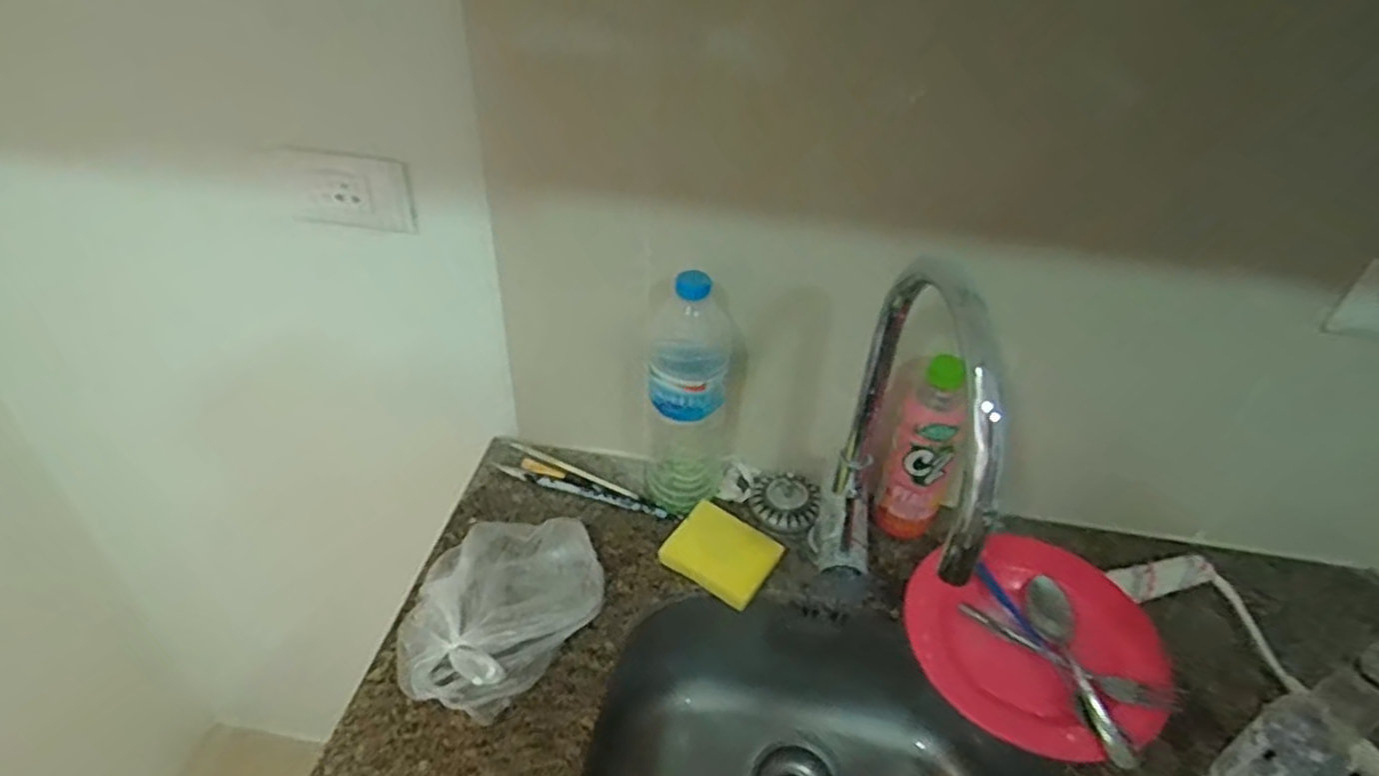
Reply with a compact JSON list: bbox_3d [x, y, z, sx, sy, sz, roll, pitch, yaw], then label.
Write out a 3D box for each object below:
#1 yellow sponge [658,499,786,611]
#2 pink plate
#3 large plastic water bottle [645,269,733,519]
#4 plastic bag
[{"bbox_3d":[0.032,0.160,0.750,0.102,0.036,0.075,25,44,24],"label":"yellow sponge"},{"bbox_3d":[0.307,0.221,0.685,0.211,0.033,0.213,2,39,-1],"label":"pink plate"},{"bbox_3d":[0.000,-0.001,0.760,0.078,0.273,0.093,3,39,0],"label":"large plastic water bottle"},{"bbox_3d":[-0.169,0.194,0.697,0.157,0.037,0.205,29,46,28],"label":"plastic bag"}]

